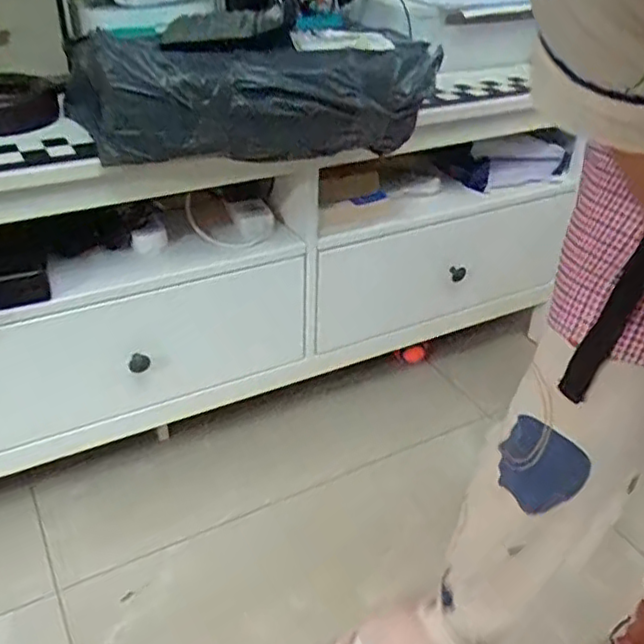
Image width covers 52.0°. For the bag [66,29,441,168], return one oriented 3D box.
[{"bbox_3d":[-0.076,-0.270,0.796,0.412,0.130,0.120,-10,34,-16],"label":"bag"}]

